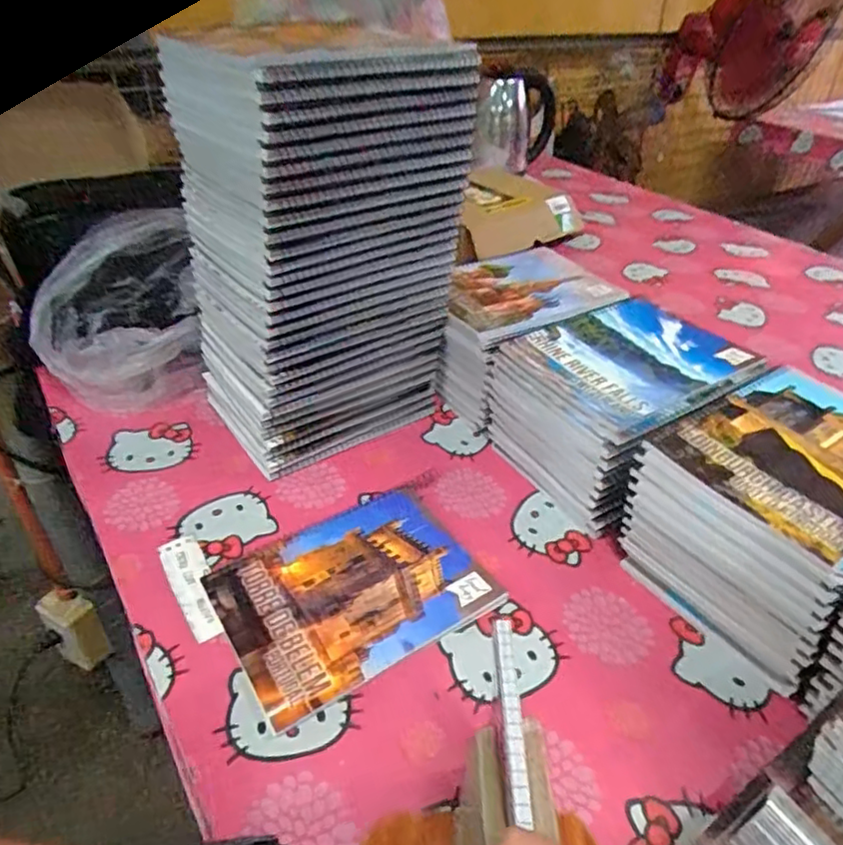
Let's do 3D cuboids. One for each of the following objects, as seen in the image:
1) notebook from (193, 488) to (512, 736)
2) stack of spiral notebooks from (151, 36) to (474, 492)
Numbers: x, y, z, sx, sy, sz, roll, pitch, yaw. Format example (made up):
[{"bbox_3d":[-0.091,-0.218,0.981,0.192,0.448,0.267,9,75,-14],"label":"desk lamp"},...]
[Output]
[{"bbox_3d":[-0.052,0.132,0.494,0.197,0.014,0.148,-22,43,-26],"label":"notebook"},{"bbox_3d":[-0.081,-0.138,0.571,0.217,0.346,0.190,-24,43,-28],"label":"stack of spiral notebooks"}]

